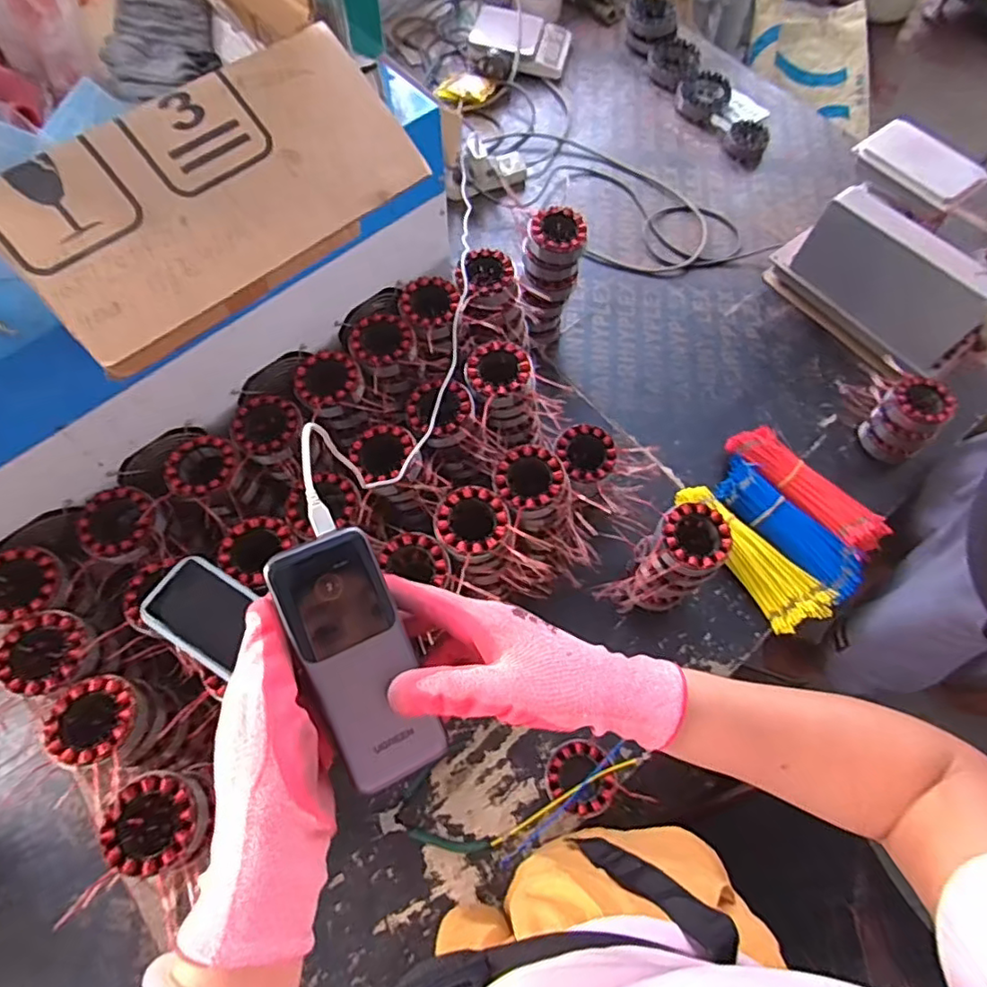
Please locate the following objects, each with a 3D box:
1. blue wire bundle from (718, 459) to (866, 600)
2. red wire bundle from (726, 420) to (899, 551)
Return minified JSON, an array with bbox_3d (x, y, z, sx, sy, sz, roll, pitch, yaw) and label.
[{"bbox_3d":[0.440,0.051,0.897,0.079,0.040,0.247,-38,72,-16],"label":"blue wire bundle"},{"bbox_3d":[0.483,-0.009,0.926,0.073,0.040,0.257,-38,72,-16],"label":"red wire bundle"}]

